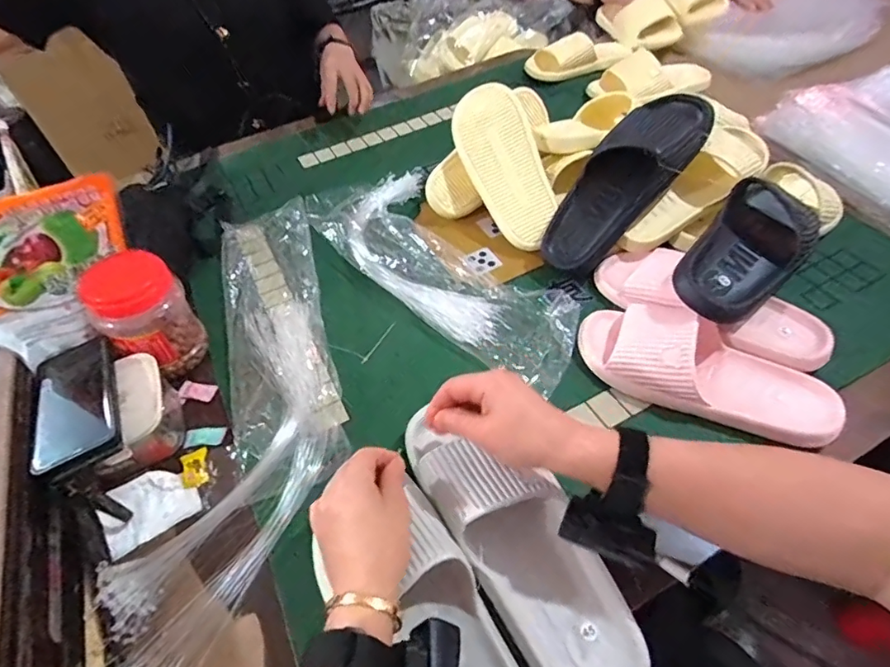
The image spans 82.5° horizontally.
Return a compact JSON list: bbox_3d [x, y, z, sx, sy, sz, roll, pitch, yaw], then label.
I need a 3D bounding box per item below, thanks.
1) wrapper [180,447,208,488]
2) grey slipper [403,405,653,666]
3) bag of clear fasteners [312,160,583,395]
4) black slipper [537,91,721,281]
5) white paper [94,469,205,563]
[{"bbox_3d":[-0.264,0.142,0.535,0.028,0.005,0.043,-18,52,-10],"label":"wrapper"},{"bbox_3d":[0.059,0.175,0.440,0.098,0.075,0.275,-32,66,-21],"label":"grey slipper"},{"bbox_3d":[0.004,-0.097,0.682,0.184,0.040,0.446,-35,57,-23],"label":"bag of clear fasteners"},{"bbox_3d":[0.229,-0.196,0.647,0.269,0.078,0.111,-51,55,14],"label":"black slipper"},{"bbox_3d":[-0.300,0.174,0.517,0.089,0.008,0.074,-29,54,-18],"label":"white paper"}]

